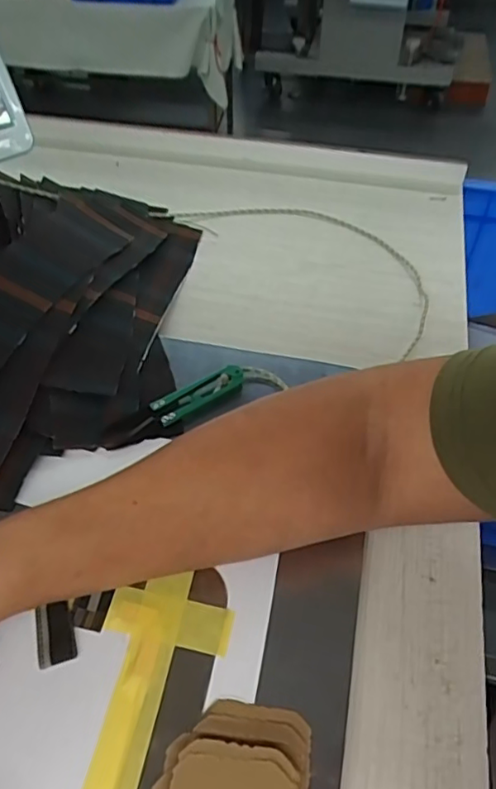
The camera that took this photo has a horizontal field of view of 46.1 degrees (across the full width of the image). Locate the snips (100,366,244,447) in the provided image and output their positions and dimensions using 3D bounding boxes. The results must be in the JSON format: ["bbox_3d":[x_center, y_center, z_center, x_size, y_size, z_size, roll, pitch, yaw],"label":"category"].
[{"bbox_3d":[-0.051,0.008,0.405,0.105,0.009,0.022,-27,55,-19],"label":"snips"}]

